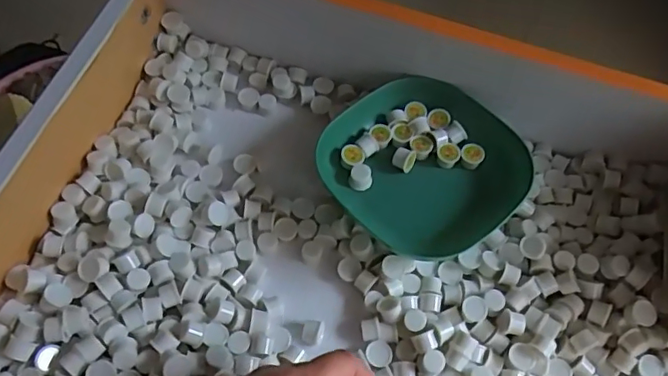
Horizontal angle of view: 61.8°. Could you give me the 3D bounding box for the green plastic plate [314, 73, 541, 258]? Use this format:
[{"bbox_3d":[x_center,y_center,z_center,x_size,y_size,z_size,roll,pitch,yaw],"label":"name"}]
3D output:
[{"bbox_3d":[0.066,-0.015,0.416,0.125,0.043,0.135,-40,71,-21],"label":"green plastic plate"}]

